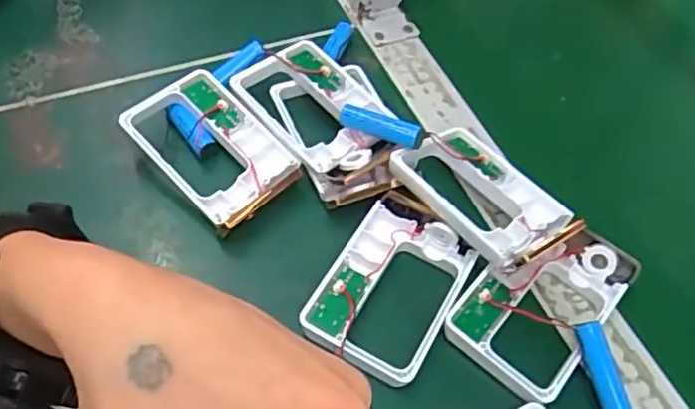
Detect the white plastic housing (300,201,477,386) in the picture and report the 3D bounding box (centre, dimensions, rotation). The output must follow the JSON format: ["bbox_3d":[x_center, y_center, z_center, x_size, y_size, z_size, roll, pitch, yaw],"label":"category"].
[{"bbox_3d":[0.023,0.048,0.357,0.070,0.014,0.096,25,56,13],"label":"white plastic housing"}]

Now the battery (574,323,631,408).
[{"bbox_3d":[0.132,0.087,0.333,0.012,0.009,0.051,-12,76,-13],"label":"battery"}]

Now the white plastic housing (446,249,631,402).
[{"bbox_3d":[0.108,0.055,0.361,0.067,0.012,0.104,36,59,19],"label":"white plastic housing"}]

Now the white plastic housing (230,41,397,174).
[{"bbox_3d":[-0.019,-0.059,0.423,0.071,0.031,0.108,-33,63,-25],"label":"white plastic housing"}]

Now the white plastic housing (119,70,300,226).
[{"bbox_3d":[-0.084,-0.036,0.400,0.102,0.029,0.068,38,60,21],"label":"white plastic housing"}]

